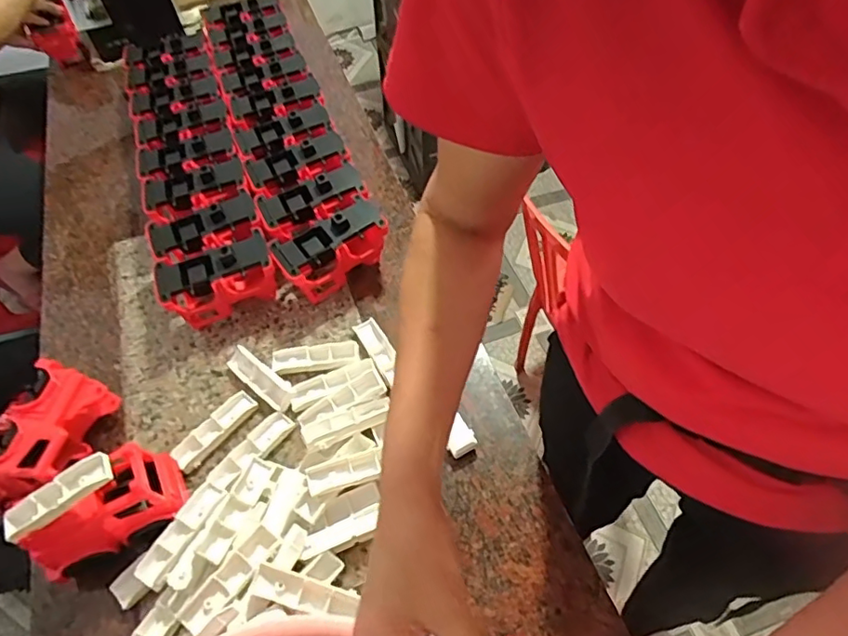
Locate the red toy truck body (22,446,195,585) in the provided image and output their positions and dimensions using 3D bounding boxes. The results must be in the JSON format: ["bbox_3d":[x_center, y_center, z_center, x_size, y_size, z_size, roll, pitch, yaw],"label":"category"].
[{"bbox_3d":[-0.342,0.206,0.608,0.145,0.091,0.076,-32,59,-18],"label":"red toy truck body"}]

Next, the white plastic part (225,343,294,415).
[{"bbox_3d":[-0.215,0.075,0.735,0.118,0.026,0.031,33,63,23],"label":"white plastic part"}]

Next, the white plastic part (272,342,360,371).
[{"bbox_3d":[-0.142,0.052,0.746,0.113,0.019,0.025,-5,55,0],"label":"white plastic part"}]

